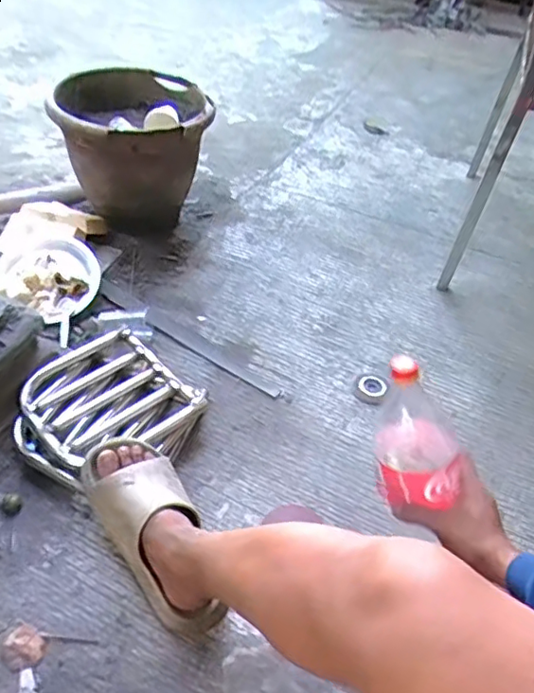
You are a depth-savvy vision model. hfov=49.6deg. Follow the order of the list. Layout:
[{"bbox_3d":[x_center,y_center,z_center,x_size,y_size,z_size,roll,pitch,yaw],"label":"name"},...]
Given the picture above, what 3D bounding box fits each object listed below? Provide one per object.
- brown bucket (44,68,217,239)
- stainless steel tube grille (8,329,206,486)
[{"bbox_3d":[-0.302,-0.444,1.373,0.326,0.292,0.353,5,45,-3],"label":"brown bucket"},{"bbox_3d":[-0.265,0.115,0.970,0.242,0.076,0.264,32,50,23],"label":"stainless steel tube grille"}]

